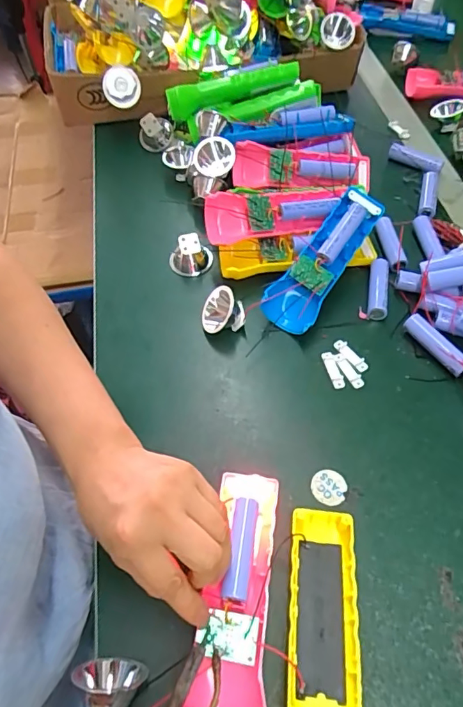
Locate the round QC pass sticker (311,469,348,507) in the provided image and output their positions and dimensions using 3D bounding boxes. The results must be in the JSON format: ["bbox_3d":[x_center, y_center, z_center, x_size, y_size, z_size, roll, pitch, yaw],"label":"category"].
[{"bbox_3d":[0.075,0.103,0.364,0.026,0.004,0.027,0,55,1],"label":"round QC pass sticker"}]

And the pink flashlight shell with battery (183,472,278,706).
[{"bbox_3d":[0.005,0.155,0.309,0.045,0.029,0.157,6,59,7],"label":"pink flashlight shell with battery"}]

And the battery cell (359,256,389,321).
[{"bbox_3d":[0.143,-0.063,0.466,0.024,0.019,0.068,12,56,9],"label":"battery cell"}]

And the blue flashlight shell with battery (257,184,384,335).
[{"bbox_3d":[0.091,-0.090,0.450,0.045,0.034,0.158,34,84,22],"label":"blue flashlight shell with battery"}]

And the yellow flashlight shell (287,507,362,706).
[{"bbox_3d":[0.056,0.180,0.298,0.049,0.027,0.154,2,55,3],"label":"yellow flashlight shell"}]

